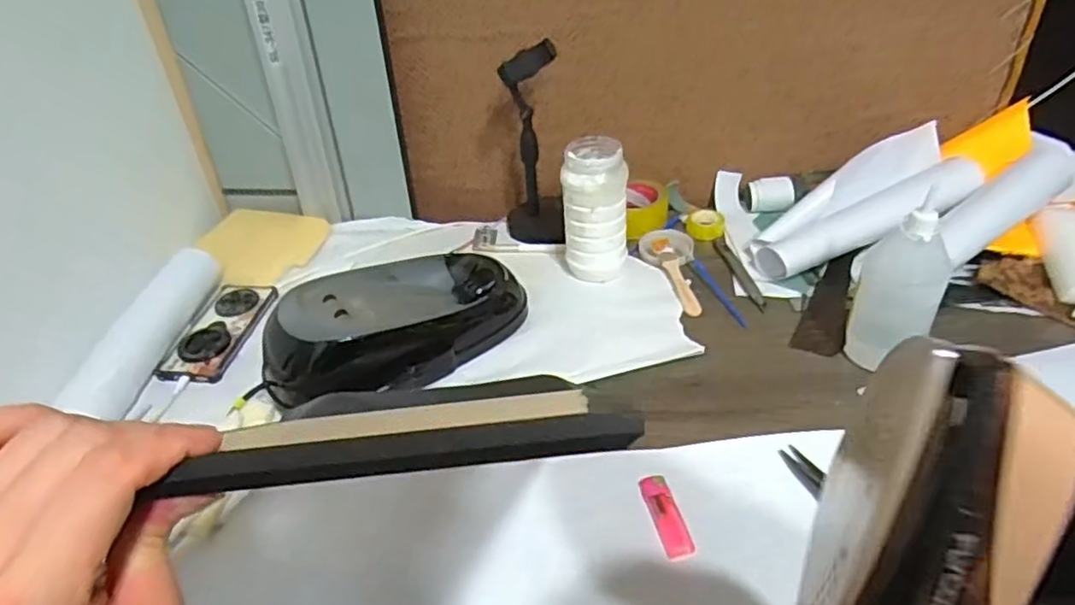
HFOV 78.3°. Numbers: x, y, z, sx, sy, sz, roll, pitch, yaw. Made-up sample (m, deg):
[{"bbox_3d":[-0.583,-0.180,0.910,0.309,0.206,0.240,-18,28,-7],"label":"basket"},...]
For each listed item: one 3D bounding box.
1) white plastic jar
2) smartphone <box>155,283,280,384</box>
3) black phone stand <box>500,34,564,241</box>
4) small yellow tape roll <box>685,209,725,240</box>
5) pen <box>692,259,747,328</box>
[{"bbox_3d":[0.073,-0.113,0.823,0.075,0.164,0.072,4,40,9],"label":"white plastic jar"},{"bbox_3d":[-0.385,0.029,0.813,0.082,0.017,0.174,3,39,7],"label":"smartphone"},{"bbox_3d":[-0.006,-0.202,0.891,0.079,0.268,0.078,-3,39,1],"label":"black phone stand"},{"bbox_3d":[0.237,-0.111,0.927,0.053,0.017,0.060,4,40,9],"label":"small yellow tape roll"},{"bbox_3d":[0.221,-0.014,0.804,0.012,0.004,0.133,-12,40,-11],"label":"pen"}]

